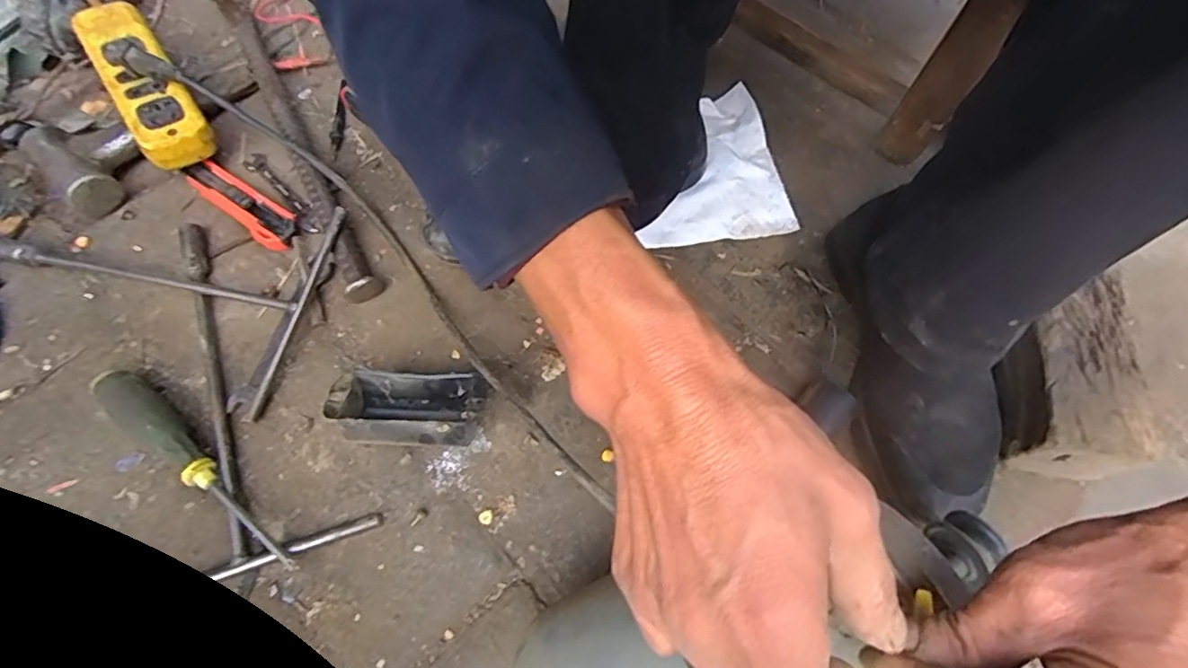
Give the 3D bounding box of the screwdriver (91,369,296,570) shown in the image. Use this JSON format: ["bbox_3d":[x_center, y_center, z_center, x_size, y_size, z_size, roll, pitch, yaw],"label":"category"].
[{"bbox_3d":[-0.280,0.093,0.409,0.203,0.030,0.024,37,69,16],"label":"screwdriver"}]

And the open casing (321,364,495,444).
[{"bbox_3d":[-0.131,0.053,0.416,0.107,0.052,0.052,3,64,1],"label":"open casing"}]

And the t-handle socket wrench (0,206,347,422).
[{"bbox_3d":[-0.371,-0.052,0.473,0.293,0.034,0.175,14,65,6],"label":"t-handle socket wrench"}]

